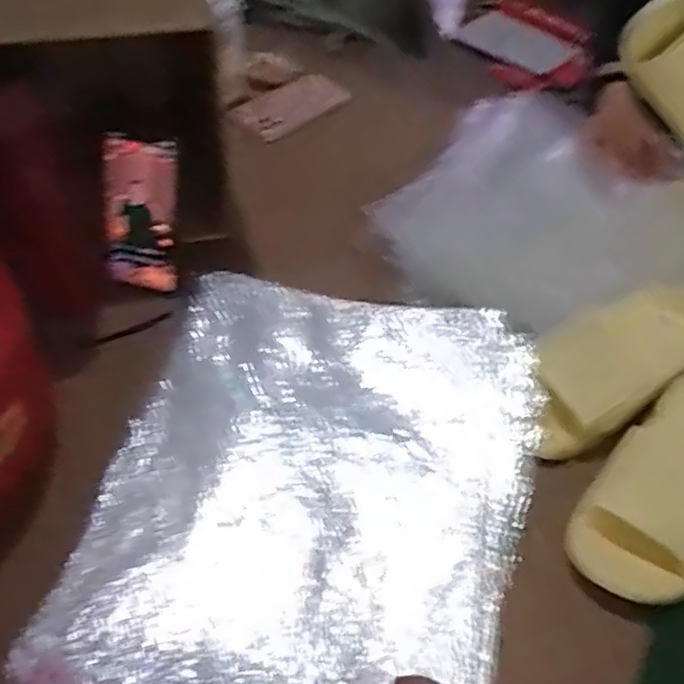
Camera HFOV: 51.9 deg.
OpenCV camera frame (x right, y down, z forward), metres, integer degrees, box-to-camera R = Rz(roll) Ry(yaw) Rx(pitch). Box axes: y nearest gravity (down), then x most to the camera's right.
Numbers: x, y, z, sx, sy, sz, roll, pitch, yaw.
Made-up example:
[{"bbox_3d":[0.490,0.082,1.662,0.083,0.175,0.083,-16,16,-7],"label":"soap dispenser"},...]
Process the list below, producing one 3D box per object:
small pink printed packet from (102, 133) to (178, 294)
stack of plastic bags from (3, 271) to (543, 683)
[{"bbox_3d":[-0.198,-0.122,0.693,0.070,0.158,0.011,8,34,-2],"label":"small pink printed packet"},{"bbox_3d":[-0.029,0.123,0.572,0.331,0.041,0.425,17,51,11],"label":"stack of plastic bags"}]

